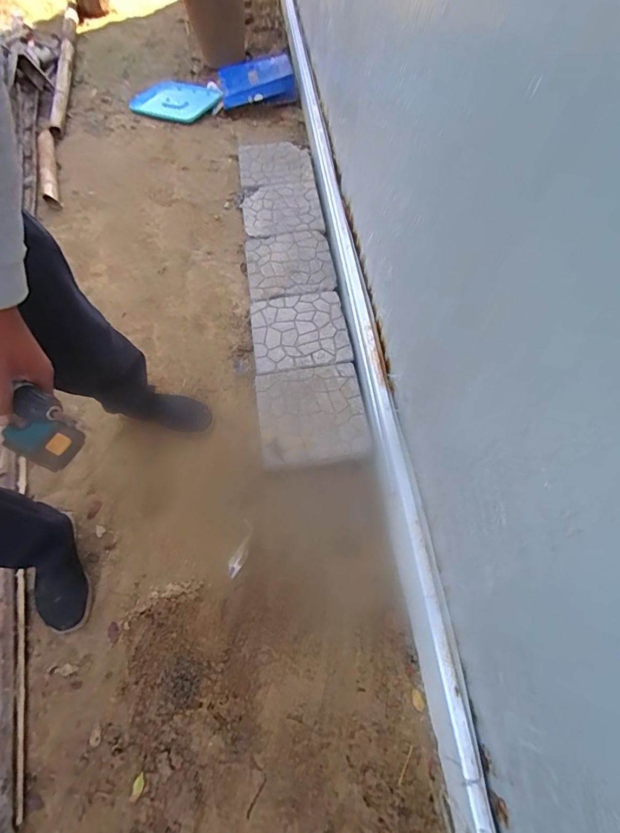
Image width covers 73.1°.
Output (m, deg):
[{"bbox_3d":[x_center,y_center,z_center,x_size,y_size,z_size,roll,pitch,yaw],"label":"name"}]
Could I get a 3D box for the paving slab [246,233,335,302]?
[{"bbox_3d":[-0.074,-0.537,1.484,0.294,0.054,0.303,-4,62,-5],"label":"paving slab"}]

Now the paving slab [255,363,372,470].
[{"bbox_3d":[0.001,-0.007,1.189,0.298,0.062,0.310,-3,65,-5],"label":"paving slab"}]

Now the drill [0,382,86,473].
[{"bbox_3d":[-0.398,0.007,0.583,0.190,0.201,0.081,19,70,-4],"label":"drill"}]

